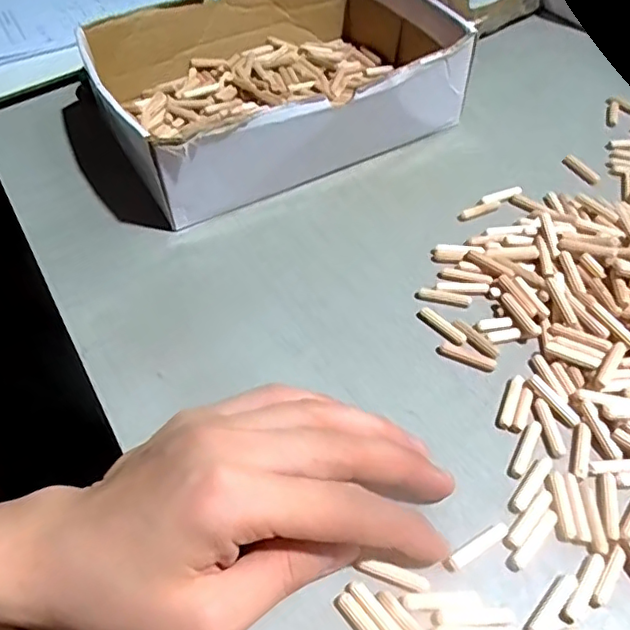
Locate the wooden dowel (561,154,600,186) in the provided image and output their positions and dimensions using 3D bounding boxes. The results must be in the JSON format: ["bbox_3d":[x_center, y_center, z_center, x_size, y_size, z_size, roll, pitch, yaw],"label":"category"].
[{"bbox_3d":[0.184,-0.101,0.398,0.007,0.008,0.032,-19,52,-14],"label":"wooden dowel"}]

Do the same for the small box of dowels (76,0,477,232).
[{"bbox_3d":[-0.024,-0.170,0.420,0.240,0.068,0.178,-23,53,-17],"label":"small box of dowels"}]

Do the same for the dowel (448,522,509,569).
[{"bbox_3d":[0.068,0.094,0.237,0.029,0.004,0.006,-26,54,-19],"label":"dowel"}]

